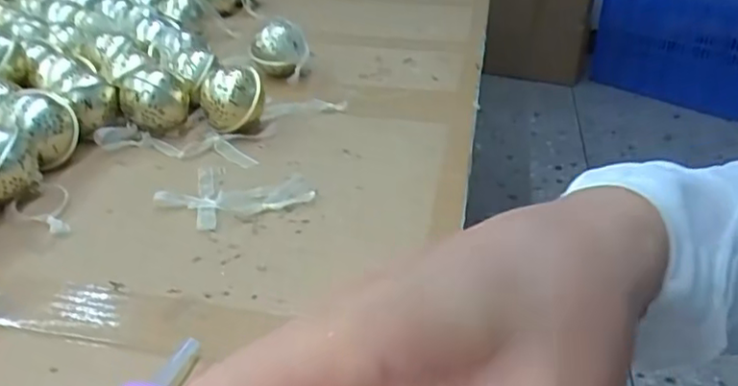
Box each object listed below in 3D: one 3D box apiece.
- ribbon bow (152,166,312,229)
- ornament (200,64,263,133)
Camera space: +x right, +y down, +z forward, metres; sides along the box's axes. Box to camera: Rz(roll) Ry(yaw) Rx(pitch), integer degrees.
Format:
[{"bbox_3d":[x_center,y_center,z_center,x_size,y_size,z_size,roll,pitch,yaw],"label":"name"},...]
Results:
[{"bbox_3d":[-0.100,-0.006,0.464,0.103,0.013,0.083,-15,34,-27],"label":"ribbon bow"},{"bbox_3d":[-0.115,-0.078,0.542,0.051,0.051,0.043,-5,31,-12],"label":"ornament"}]

